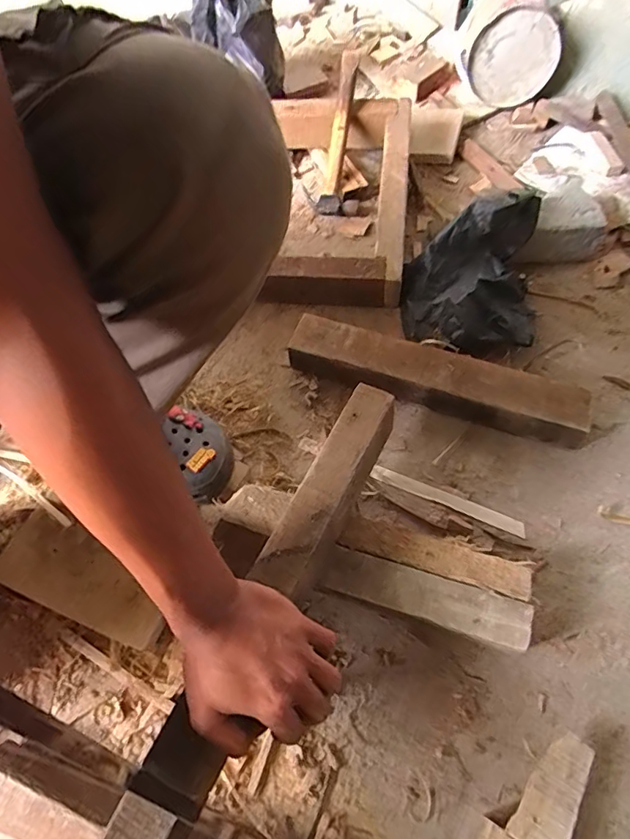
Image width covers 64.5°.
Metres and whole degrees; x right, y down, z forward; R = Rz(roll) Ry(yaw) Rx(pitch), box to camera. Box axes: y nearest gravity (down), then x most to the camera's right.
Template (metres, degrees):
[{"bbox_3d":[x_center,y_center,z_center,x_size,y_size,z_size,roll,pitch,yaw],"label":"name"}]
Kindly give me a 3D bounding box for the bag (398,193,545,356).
[{"bbox_3d":[0.213,-0.201,0.685,0.172,0.096,0.223,9,61,7],"label":"bag"}]

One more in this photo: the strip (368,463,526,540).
[{"bbox_3d":[0.150,0.092,0.573,0.178,0.006,0.016,22,63,13],"label":"strip"}]

